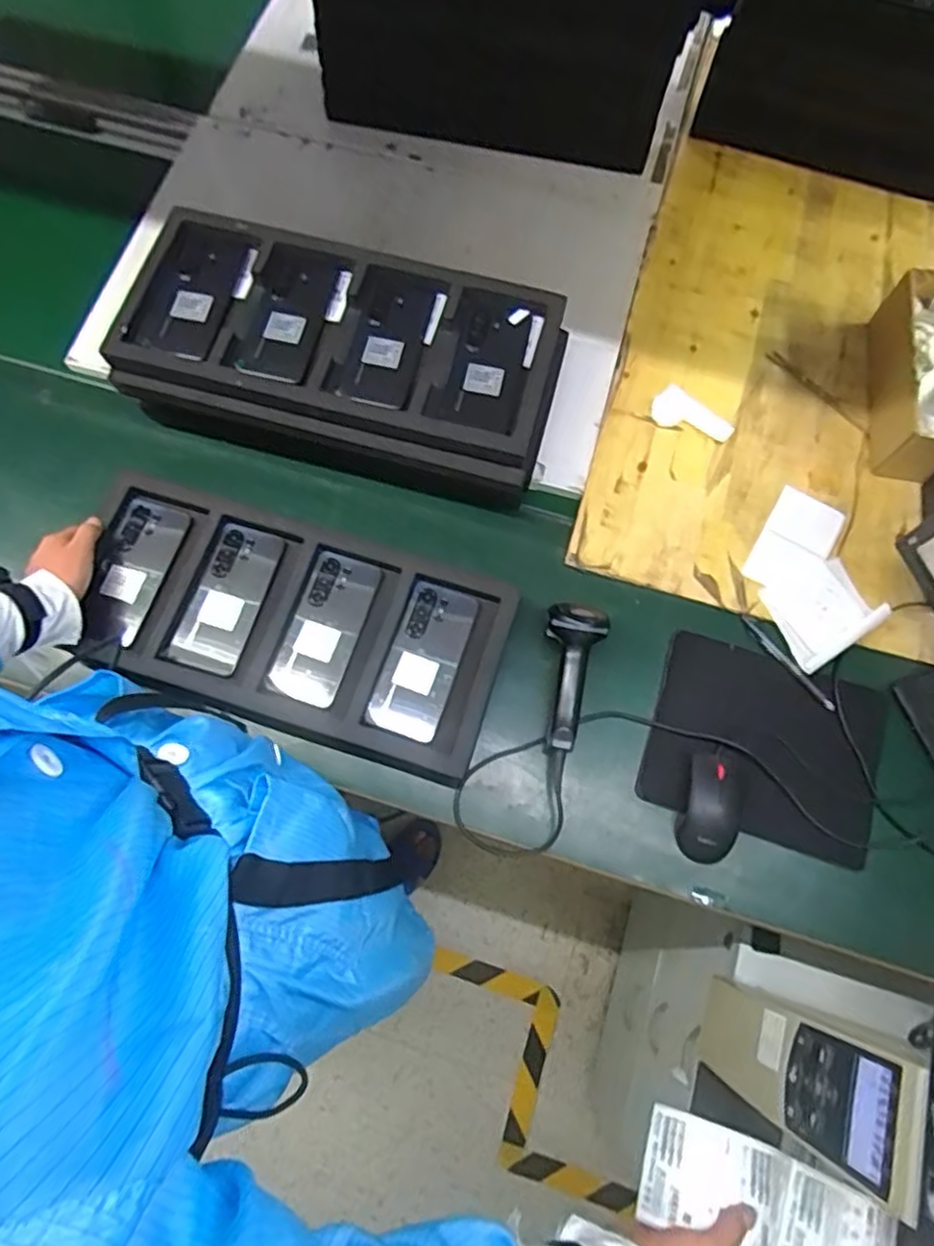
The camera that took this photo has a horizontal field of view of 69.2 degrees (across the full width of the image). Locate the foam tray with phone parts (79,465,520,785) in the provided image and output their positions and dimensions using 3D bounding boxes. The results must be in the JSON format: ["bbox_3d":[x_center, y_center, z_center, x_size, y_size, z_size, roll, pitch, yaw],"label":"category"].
[{"bbox_3d":[-0.201,0.004,0.764,0.467,0.049,0.230,20,74,5],"label":"foam tray with phone parts"}]

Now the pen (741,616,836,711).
[{"bbox_3d":[0.371,0.046,0.785,0.013,0.007,0.139,-37,76,-10],"label":"pen"}]

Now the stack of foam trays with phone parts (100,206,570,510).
[{"bbox_3d":[-0.145,-0.308,0.826,0.498,0.142,0.252,14,73,5],"label":"stack of foam trays with phone parts"}]

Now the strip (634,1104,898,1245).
[{"bbox_3d":[0.237,0.474,0.550,0.181,0.040,0.083,17,73,18],"label":"strip"}]

